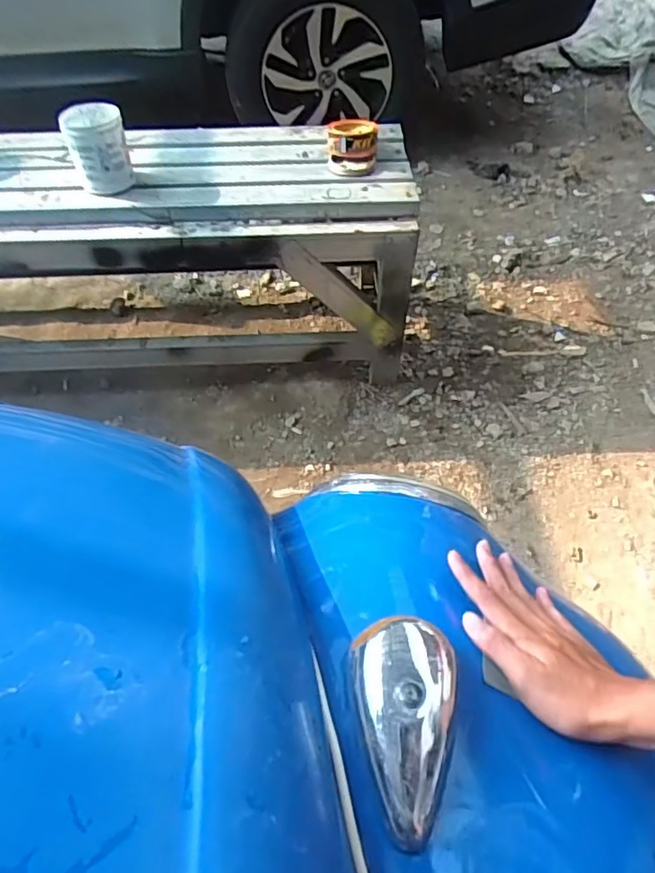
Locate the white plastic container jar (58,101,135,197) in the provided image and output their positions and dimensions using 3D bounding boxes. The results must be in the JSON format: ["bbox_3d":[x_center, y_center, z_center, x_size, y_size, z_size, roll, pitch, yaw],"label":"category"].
[{"bbox_3d":[-0.448,-0.563,1.138,0.107,0.150,0.101,-1,52,1],"label":"white plastic container jar"}]

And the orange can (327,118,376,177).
[{"bbox_3d":[0.054,-0.618,1.237,0.108,0.071,0.115,-1,52,1],"label":"orange can"}]

